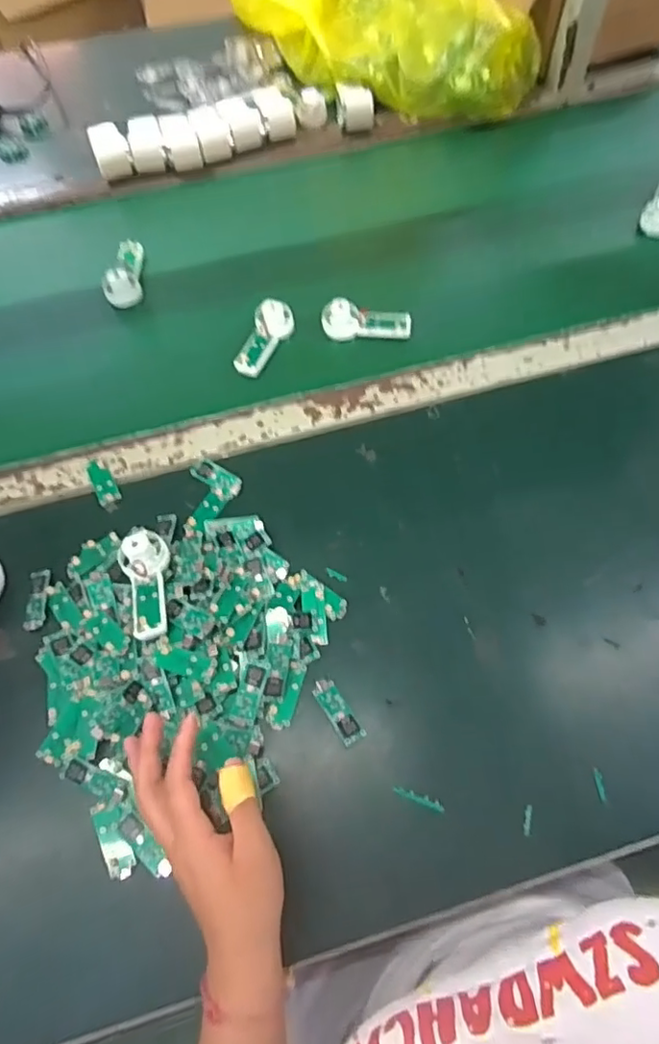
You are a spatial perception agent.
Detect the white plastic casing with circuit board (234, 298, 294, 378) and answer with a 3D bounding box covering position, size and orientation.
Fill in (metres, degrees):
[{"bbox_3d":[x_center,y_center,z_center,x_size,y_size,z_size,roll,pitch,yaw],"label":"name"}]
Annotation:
[{"bbox_3d":[-0.071,-0.198,0.611,0.036,0.030,0.093,20,66,12],"label":"white plastic casing with circuit board"}]

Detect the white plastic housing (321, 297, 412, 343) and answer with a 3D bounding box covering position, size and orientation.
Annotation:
[{"bbox_3d":[0.040,-0.218,0.620,0.094,0.035,0.034,1,64,2],"label":"white plastic housing"}]

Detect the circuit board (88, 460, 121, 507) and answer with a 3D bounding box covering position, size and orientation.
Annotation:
[{"bbox_3d":[-0.214,-0.038,0.540,0.019,0.005,0.051,-26,66,-10],"label":"circuit board"}]

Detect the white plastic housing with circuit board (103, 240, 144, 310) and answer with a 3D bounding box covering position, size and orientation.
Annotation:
[{"bbox_3d":[-0.244,-0.297,0.677,0.040,0.031,0.090,-6,64,-1],"label":"white plastic housing with circuit board"}]

